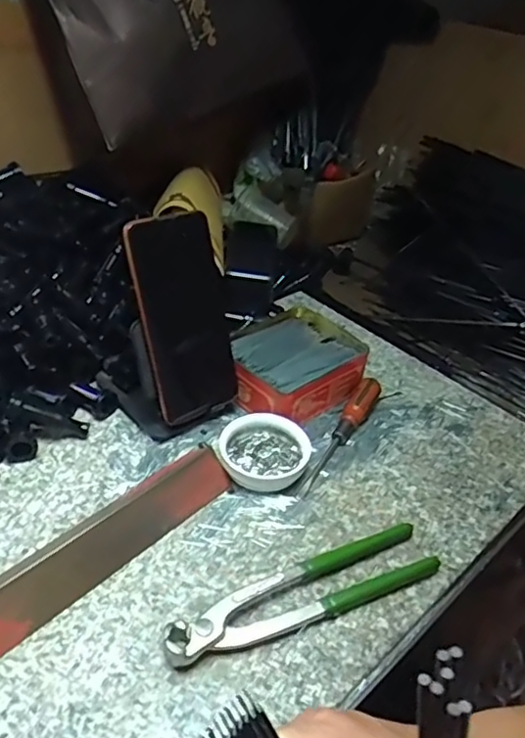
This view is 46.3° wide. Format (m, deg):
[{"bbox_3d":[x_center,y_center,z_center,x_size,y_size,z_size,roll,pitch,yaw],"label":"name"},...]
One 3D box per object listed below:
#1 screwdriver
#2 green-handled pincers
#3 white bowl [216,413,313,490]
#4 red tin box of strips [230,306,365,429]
[{"bbox_3d":[0.069,0.054,0.535,0.021,0.021,0.143,22,40,19],"label":"screwdriver"},{"bbox_3d":[0.029,0.148,0.413,0.198,0.019,0.045,-14,42,-24],"label":"green-handled pincers"},{"bbox_3d":[-0.001,0.069,0.498,0.072,0.026,0.065,17,39,13],"label":"white bowl"},{"bbox_3d":[0.028,-0.004,0.583,0.129,0.040,0.106,-26,48,-35],"label":"red tin box of strips"}]

